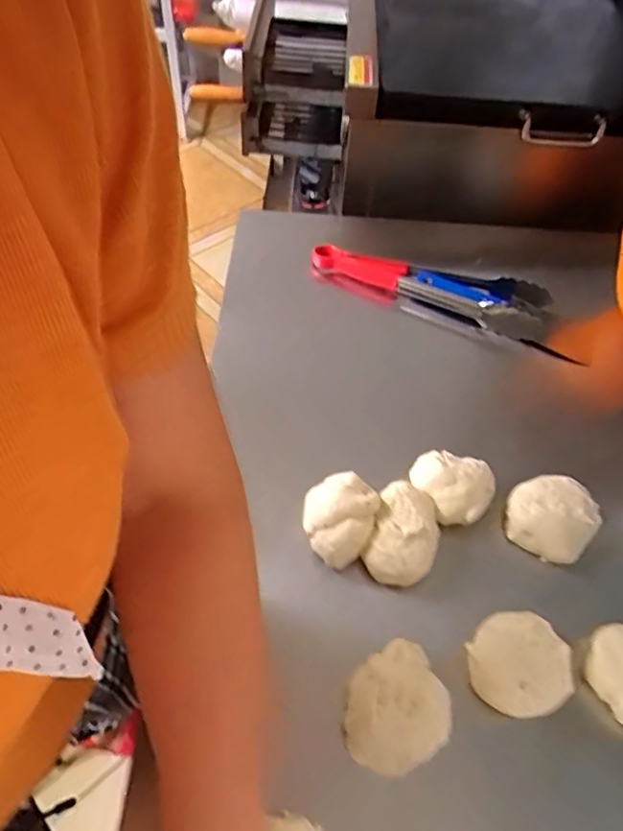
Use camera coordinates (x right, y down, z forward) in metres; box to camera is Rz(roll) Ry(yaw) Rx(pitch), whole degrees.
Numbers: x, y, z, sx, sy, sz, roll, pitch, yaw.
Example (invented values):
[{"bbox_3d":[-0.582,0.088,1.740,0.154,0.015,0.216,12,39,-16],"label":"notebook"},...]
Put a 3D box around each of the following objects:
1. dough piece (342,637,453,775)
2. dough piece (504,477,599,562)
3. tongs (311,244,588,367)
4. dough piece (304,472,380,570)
[{"bbox_3d":[0.065,0.213,0.436,0.074,0.022,0.089,8,53,3],"label":"dough piece"},{"bbox_3d":[0.227,0.093,0.550,0.077,0.035,0.076,30,57,19],"label":"dough piece"},{"bbox_3d":[0.169,-0.157,0.743,0.344,0.059,0.092,19,54,12],"label":"tongs"},{"bbox_3d":[0.024,0.092,0.524,0.066,0.037,0.079,10,53,5],"label":"dough piece"}]

